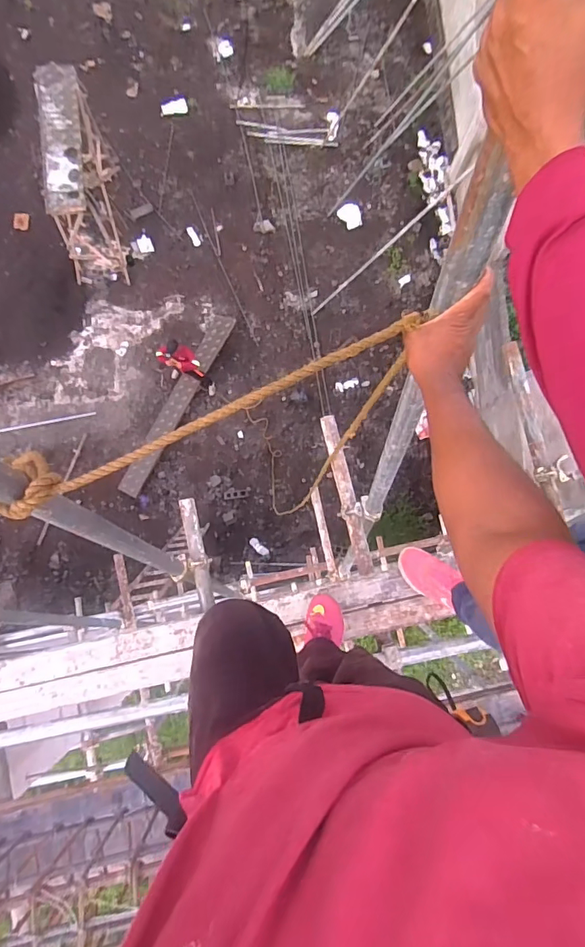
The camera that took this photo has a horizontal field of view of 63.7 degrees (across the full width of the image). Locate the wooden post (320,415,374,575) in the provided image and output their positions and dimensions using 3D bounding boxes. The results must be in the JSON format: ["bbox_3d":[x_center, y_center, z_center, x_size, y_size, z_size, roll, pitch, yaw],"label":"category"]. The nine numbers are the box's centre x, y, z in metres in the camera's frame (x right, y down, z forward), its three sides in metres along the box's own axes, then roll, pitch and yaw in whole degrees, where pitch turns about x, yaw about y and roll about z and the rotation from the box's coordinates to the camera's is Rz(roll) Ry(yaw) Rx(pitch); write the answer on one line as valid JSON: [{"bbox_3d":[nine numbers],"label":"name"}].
[{"bbox_3d":[0.177,0.062,1.518,0.054,0.056,0.520,-13,82,-3],"label":"wooden post"}]

